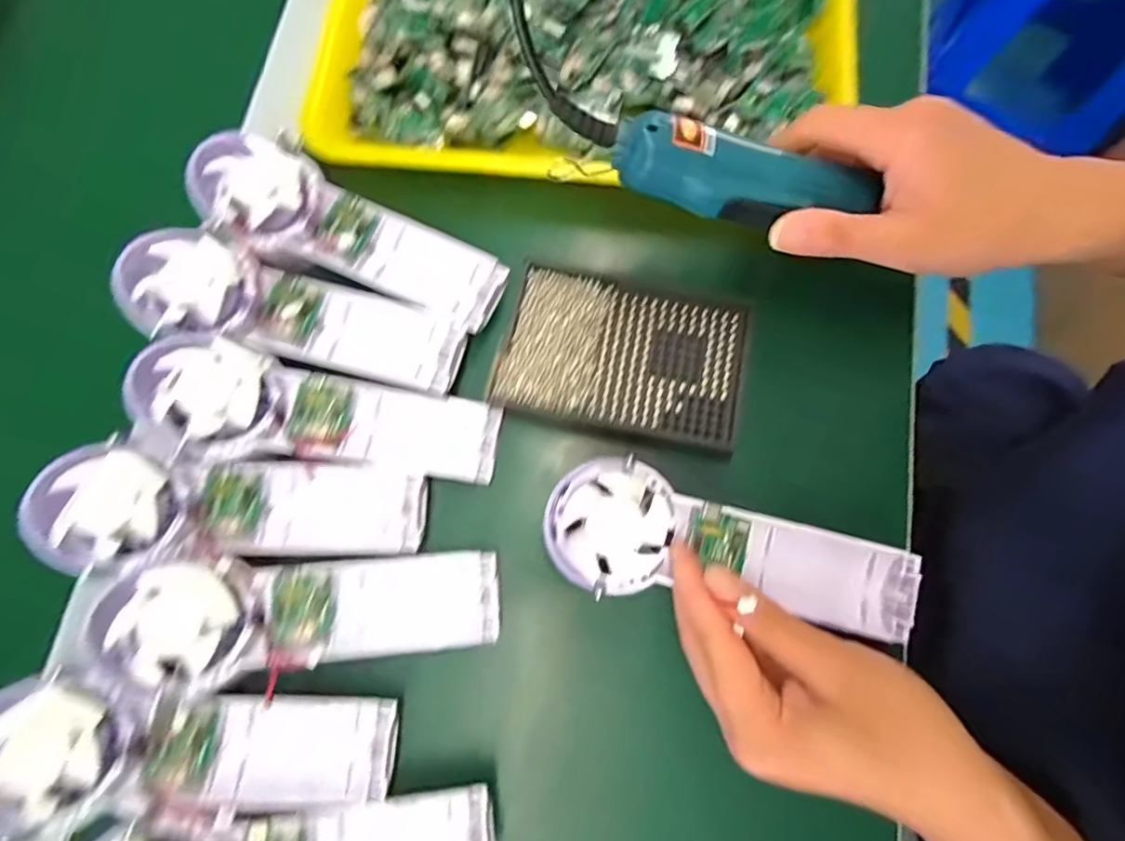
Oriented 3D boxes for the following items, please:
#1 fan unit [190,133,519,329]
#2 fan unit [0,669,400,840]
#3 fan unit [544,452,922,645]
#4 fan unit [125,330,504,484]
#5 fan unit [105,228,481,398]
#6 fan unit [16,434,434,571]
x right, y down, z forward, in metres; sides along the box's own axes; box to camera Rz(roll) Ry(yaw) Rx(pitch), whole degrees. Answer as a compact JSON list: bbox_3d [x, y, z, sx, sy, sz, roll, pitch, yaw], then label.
[{"bbox_3d":[-0.118,-0.109,0.319,0.175,0.028,0.061,22,77,5],"label":"fan unit"},{"bbox_3d":[-0.169,0.150,0.265,0.176,0.030,0.056,7,75,-12],"label":"fan unit"},{"bbox_3d":[0.079,0.065,0.279,0.172,0.027,0.061,15,76,2],"label":"fan unit"},{"bbox_3d":[-0.122,-0.004,0.300,0.176,0.027,0.055,12,75,-12],"label":"fan unit"},{"bbox_3d":[-0.142,-0.055,0.305,0.173,0.029,0.058,17,76,4],"label":"fan unit"},{"bbox_3d":[-0.160,0.042,0.282,0.173,0.027,0.053,1,76,0],"label":"fan unit"}]

